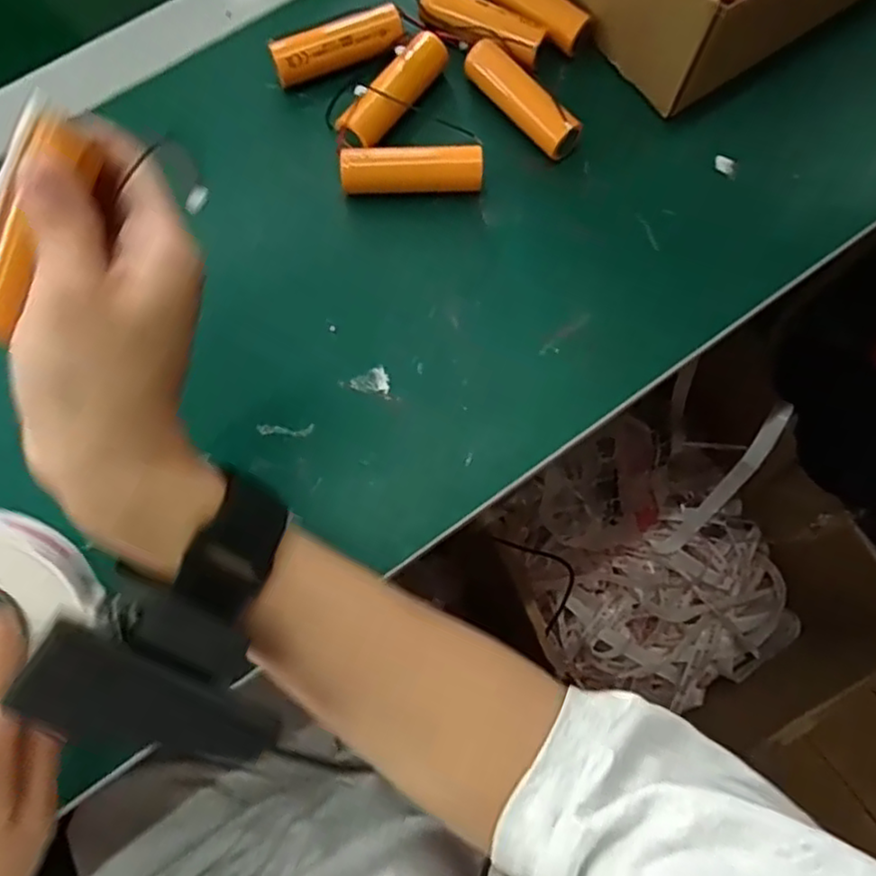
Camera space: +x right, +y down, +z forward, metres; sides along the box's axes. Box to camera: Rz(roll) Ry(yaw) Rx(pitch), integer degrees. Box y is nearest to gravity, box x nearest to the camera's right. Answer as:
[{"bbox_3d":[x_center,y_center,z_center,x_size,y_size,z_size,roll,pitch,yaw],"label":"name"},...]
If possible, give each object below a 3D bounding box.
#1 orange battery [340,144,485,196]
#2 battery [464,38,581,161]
[{"bbox_3d":[-0.013,-0.135,0.344,0.070,0.023,0.019,-1,73,-3],"label":"orange battery"},{"bbox_3d":[0.044,-0.179,0.357,0.021,0.021,0.073,-40,79,-13],"label":"battery"}]

